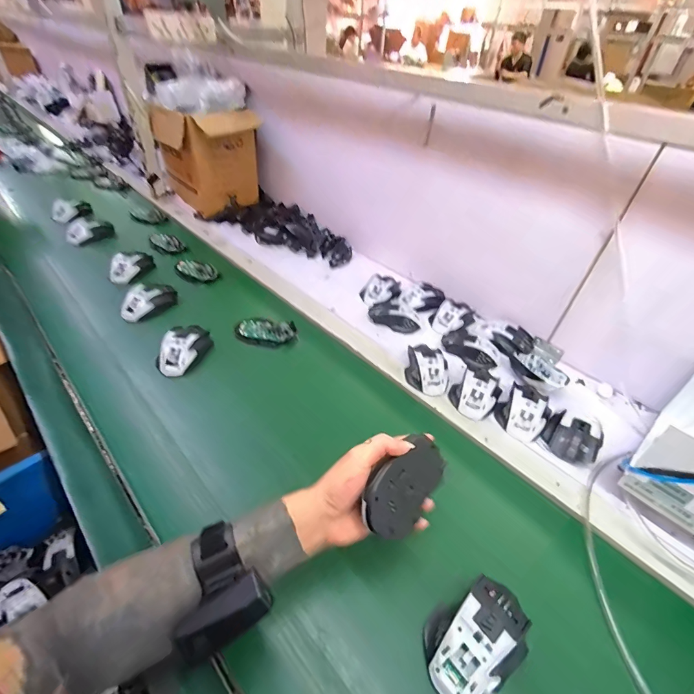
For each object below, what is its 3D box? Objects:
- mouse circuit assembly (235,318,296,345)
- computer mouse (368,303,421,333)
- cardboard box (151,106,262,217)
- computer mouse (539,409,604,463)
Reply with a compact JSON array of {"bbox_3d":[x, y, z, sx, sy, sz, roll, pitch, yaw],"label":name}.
[{"bbox_3d":[-0.155,-0.032,0.701,0.109,0.027,0.056,4,43,-1],"label":"mouse circuit assembly"},{"bbox_3d":[0.099,-0.064,0.753,0.106,0.030,0.057,15,45,11],"label":"computer mouse"},{"bbox_3d":[-0.402,-0.554,1.077,0.248,0.247,0.190,34,51,27],"label":"cardboard box"},{"bbox_3d":[0.343,0.134,0.552,0.081,0.039,0.074,-33,55,-32],"label":"computer mouse"}]

